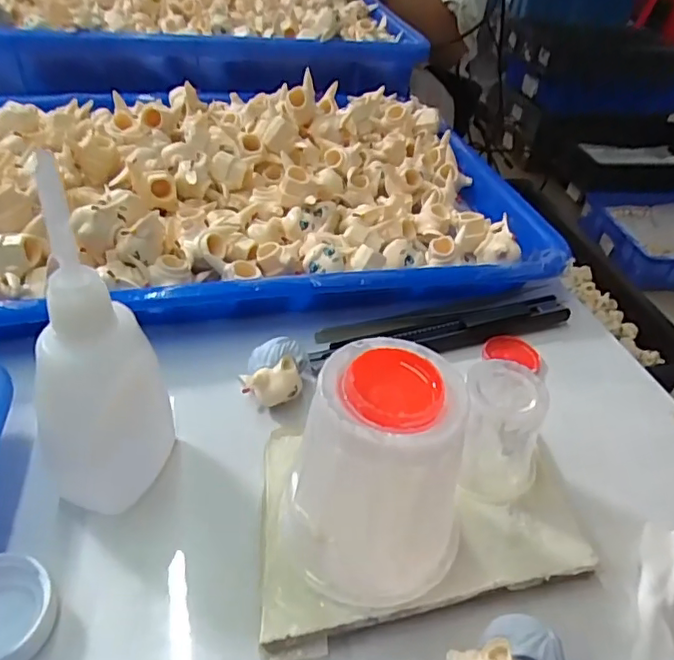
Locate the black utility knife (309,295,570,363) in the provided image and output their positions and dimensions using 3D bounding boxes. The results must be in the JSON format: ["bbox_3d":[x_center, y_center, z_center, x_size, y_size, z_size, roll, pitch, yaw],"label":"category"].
[{"bbox_3d":[0.051,0.001,0.272,0.130,0.010,0.018,-9,42,-18],"label":"black utility knife"}]

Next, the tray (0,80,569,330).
[{"bbox_3d":[-0.062,-0.088,0.334,0.329,0.047,0.245,-4,41,-13],"label":"tray"}]

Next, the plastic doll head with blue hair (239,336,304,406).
[{"bbox_3d":[-0.025,0.019,0.231,0.023,0.024,0.019,2,40,-6],"label":"plastic doll head with blue hair"}]

